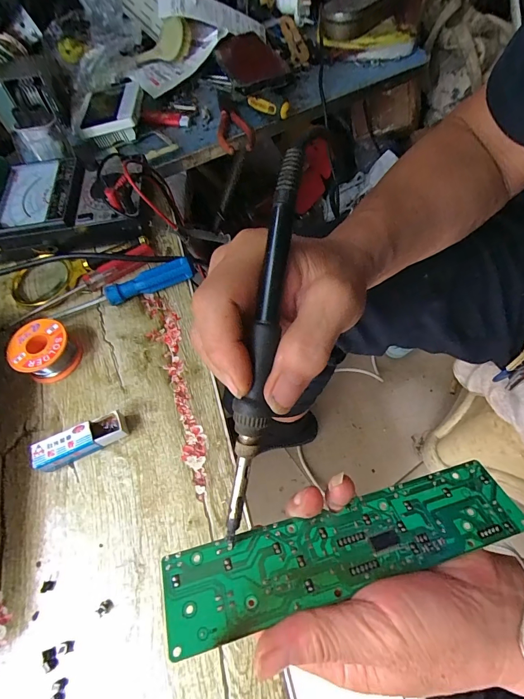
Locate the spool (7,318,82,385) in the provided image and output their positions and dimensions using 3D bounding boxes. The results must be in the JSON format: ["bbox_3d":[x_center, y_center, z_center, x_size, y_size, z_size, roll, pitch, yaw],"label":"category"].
[{"bbox_3d":[-0.205,0.002,0.340,0.051,0.030,0.052,-2,61,3],"label":"spool"}]

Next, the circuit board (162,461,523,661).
[{"bbox_3d":[0.050,0.109,0.203,0.204,0.004,0.045,-11,42,-12],"label":"circuit board"}]

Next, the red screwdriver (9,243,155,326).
[{"bbox_3d":[-0.189,-0.073,0.379,0.156,0.023,0.022,-26,63,-11],"label":"red screwdriver"}]

